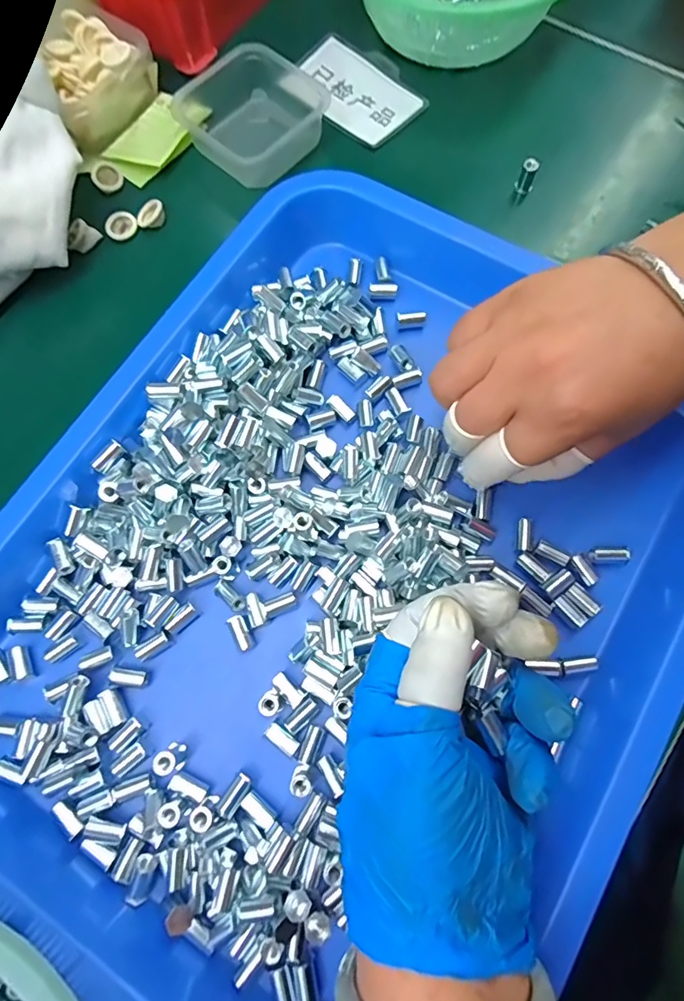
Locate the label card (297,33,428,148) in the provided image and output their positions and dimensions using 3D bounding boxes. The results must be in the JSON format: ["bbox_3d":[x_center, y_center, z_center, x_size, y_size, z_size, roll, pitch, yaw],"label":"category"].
[{"bbox_3d":[0.008,-0.289,0.350,0.062,0.009,0.099,-42,78,-10],"label":"label card"}]

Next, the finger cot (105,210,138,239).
[{"bbox_3d":[-0.142,-0.177,0.319,0.020,0.005,0.017,-27,76,-7],"label":"finger cot"}]

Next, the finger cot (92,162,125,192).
[{"bbox_3d":[-0.156,-0.215,0.329,0.017,0.004,0.021,-27,76,-7],"label":"finger cot"}]

